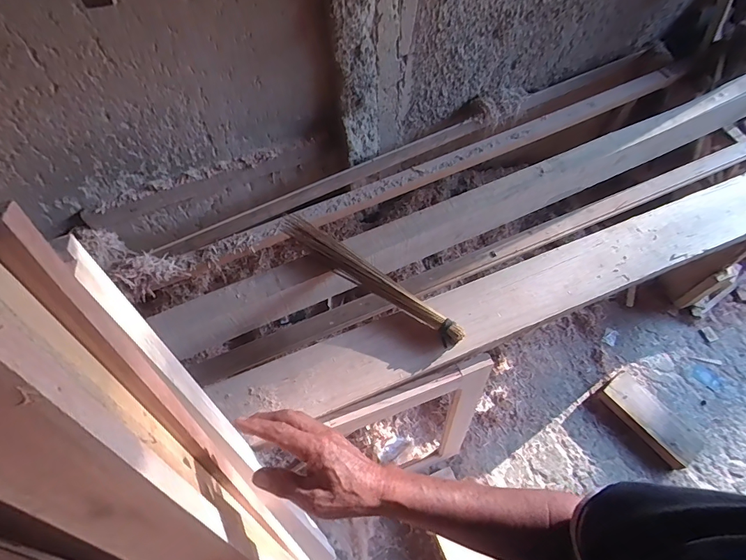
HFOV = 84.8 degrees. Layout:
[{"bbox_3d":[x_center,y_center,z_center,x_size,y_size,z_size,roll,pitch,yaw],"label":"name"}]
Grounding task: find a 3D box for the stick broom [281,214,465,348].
[{"bbox_3d":[-0.013,-0.009,0.861,0.459,0.059,0.055,31,65,18],"label":"stick broom"}]

